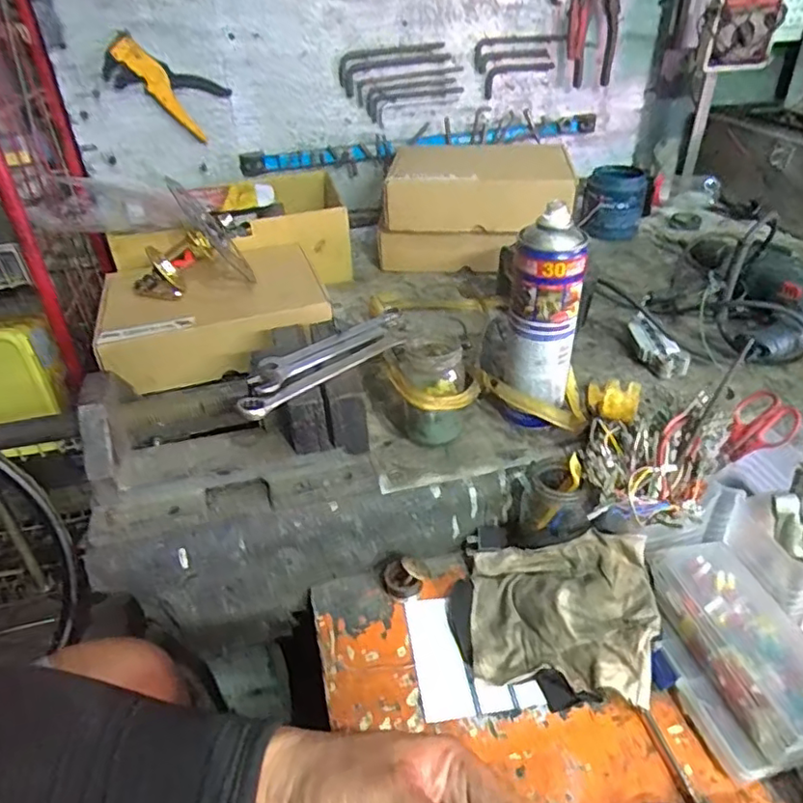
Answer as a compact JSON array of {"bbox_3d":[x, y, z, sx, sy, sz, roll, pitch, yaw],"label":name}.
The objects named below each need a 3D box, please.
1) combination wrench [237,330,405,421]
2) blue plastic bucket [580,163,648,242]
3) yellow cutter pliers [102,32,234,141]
[{"bbox_3d":[-0.068,-0.028,0.556,0.181,0.015,0.025,-32,46,-33],"label":"combination wrench"},{"bbox_3d":[0.363,-0.339,1.034,0.099,0.098,0.098,10,39,16],"label":"blue plastic bucket"},{"bbox_3d":[-0.346,-0.459,0.891,0.164,0.087,0.043,17,53,-44],"label":"yellow cutter pliers"}]

